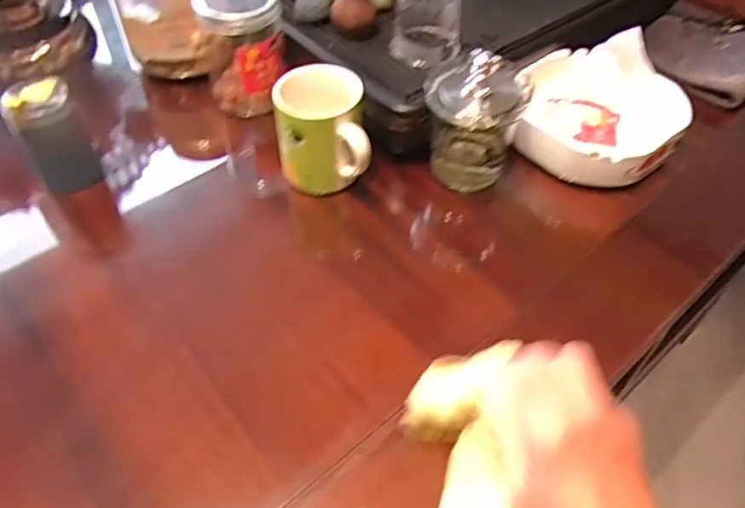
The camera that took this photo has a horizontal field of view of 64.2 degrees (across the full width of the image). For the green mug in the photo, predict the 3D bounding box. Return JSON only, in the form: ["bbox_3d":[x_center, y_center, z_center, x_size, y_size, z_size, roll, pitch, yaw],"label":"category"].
[{"bbox_3d":[-0.046,-0.098,0.531,0.075,0.104,0.081,-5,51,-6],"label":"green mug"}]

